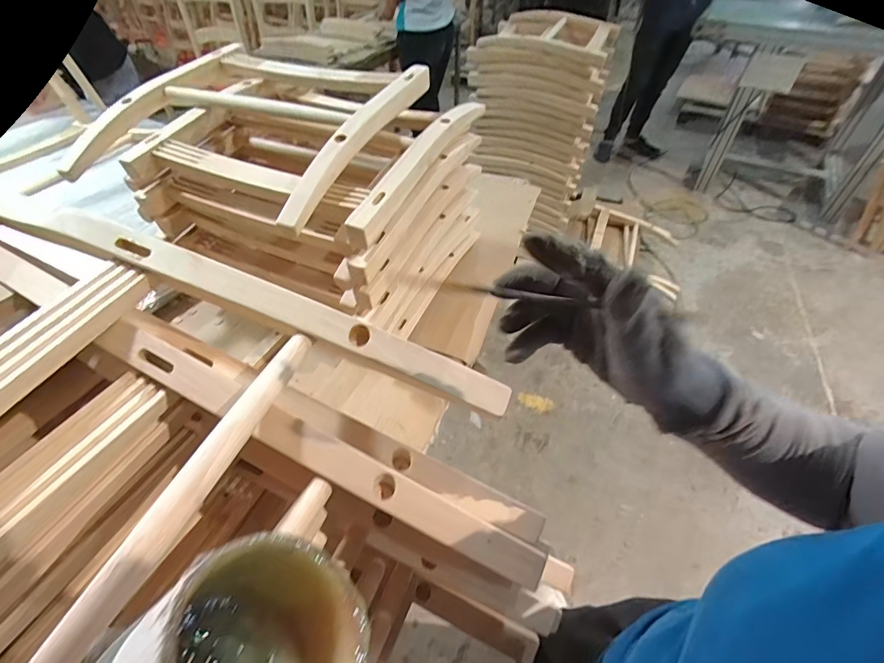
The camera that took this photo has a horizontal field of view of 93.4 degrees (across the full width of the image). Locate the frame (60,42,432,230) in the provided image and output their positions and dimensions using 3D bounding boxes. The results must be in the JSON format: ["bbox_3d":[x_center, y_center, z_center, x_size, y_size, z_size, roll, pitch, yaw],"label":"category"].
[{"bbox_3d":[-0.328,-0.385,0.738,0.518,0.070,0.482,16,49,16],"label":"frame"}]

